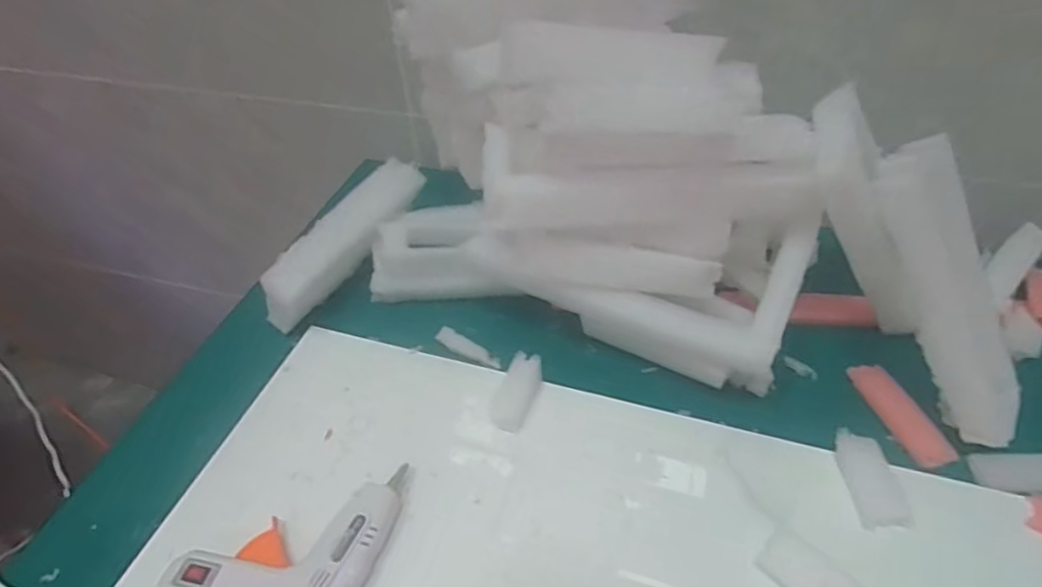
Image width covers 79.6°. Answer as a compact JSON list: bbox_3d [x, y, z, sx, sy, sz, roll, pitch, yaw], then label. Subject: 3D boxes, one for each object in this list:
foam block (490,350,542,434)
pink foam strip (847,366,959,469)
[{"bbox_3d":[-0.002,0.076,0.482,0.027,0.013,0.061,16,71,20],"label":"foam block"},{"bbox_3d":[0.286,0.091,0.473,0.028,0.007,0.090,-15,46,-9],"label":"pink foam strip"}]

